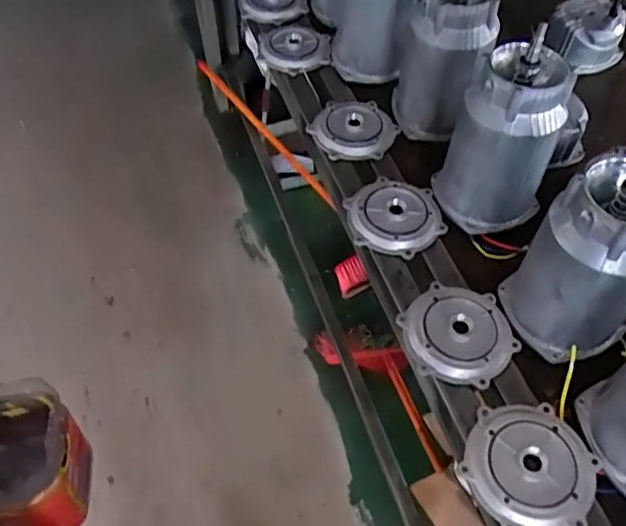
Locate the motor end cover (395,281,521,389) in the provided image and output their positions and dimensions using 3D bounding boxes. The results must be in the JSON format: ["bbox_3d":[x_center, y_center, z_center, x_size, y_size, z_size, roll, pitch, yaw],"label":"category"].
[{"bbox_3d":[0.171,0.079,0.670,0.126,0.016,0.124,-32,60,-20],"label":"motor end cover"}]

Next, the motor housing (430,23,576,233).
[{"bbox_3d":[0.236,-0.152,0.712,0.122,0.206,0.113,-19,56,-13],"label":"motor housing"}]

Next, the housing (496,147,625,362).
[{"bbox_3d":[0.294,-0.001,0.604,0.119,0.209,0.119,-21,57,-14],"label":"housing"}]

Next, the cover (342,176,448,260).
[{"bbox_3d":[0.109,-0.067,0.776,0.125,0.017,0.122,-35,61,-22],"label":"cover"}]

